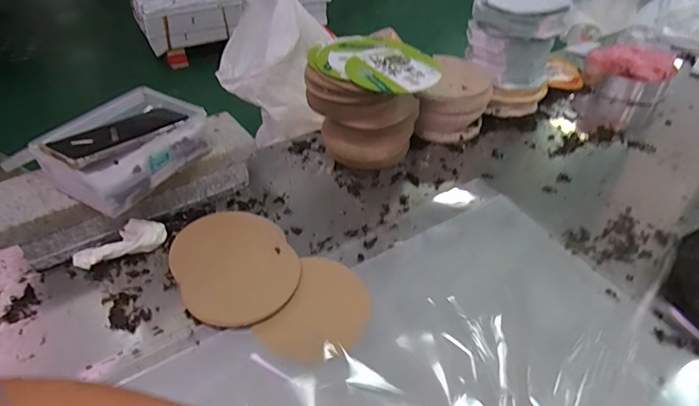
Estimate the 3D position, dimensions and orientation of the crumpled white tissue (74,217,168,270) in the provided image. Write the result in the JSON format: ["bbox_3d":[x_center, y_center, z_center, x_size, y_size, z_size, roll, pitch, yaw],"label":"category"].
[{"bbox_3d":[-0.298,0.055,0.597,0.112,0.034,0.042,-25,47,-26],"label":"crumpled white tissue"}]

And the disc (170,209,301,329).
[{"bbox_3d":[-0.148,0.077,0.593,0.142,0.008,0.192,-26,49,-18],"label":"disc"}]

